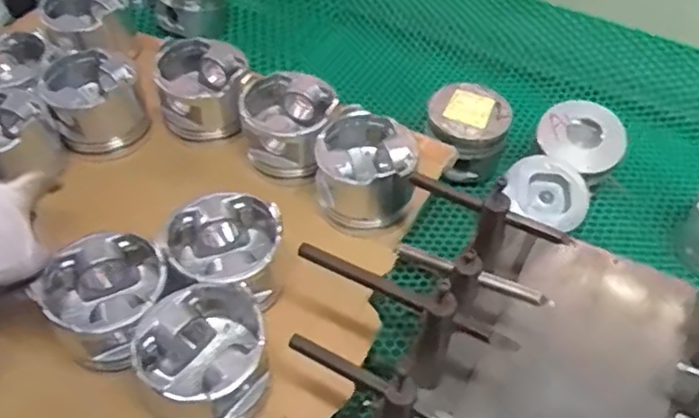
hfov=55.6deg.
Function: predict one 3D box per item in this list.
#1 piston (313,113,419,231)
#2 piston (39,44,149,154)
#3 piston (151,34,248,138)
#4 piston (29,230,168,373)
[{"bbox_3d":[0.015,-0.038,0.657,0.097,0.071,0.099,1,50,-1],"label":"piston"},{"bbox_3d":[-0.266,-0.107,0.701,0.089,0.087,0.090,1,50,-1],"label":"piston"},{"bbox_3d":[-0.159,-0.133,0.731,0.101,0.072,0.107,-3,50,-4],"label":"piston"},{"bbox_3d":[-0.197,0.072,0.544,0.094,0.054,0.094,1,50,-1],"label":"piston"}]

